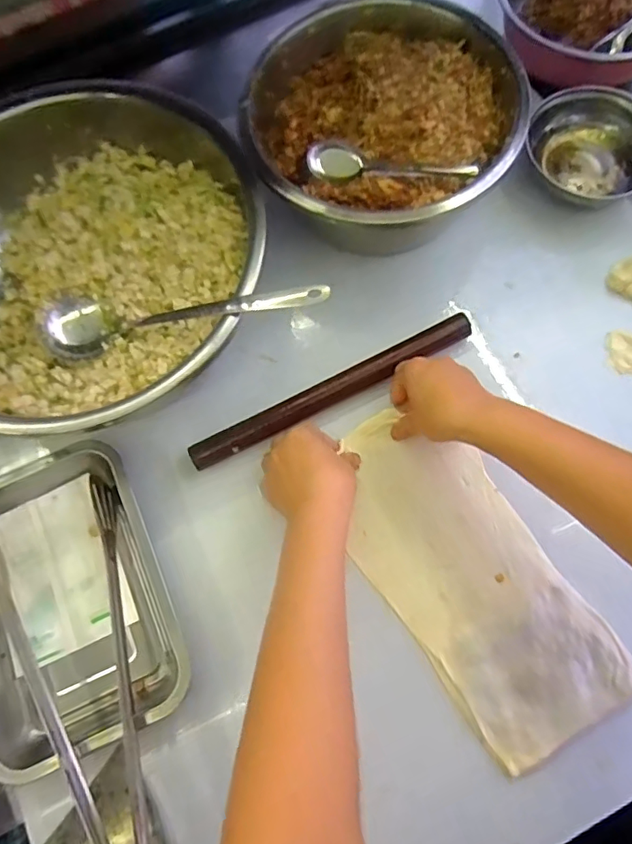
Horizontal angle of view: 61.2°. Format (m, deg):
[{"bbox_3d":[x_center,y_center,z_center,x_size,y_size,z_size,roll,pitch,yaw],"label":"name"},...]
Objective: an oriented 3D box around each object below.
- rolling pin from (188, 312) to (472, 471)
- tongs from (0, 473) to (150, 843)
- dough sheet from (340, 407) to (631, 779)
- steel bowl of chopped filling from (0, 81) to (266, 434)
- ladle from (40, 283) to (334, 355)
[{"bbox_3d":[0.017,-0.032,0.527,0.299,0.021,0.025,-26,75,-6],"label":"rolling pin"},{"bbox_3d":[-0.210,0.214,0.451,0.129,0.046,0.318,-18,74,-4],"label":"tongs"},{"bbox_3d":[0.132,0.130,0.481,0.144,0.012,0.306,-32,72,-6],"label":"dough sheet"},{"bbox_3d":[-0.213,-0.135,0.521,0.321,0.131,0.327,0,74,1],"label":"steel bowl of chopped filling"},{"bbox_3d":[-0.118,-0.097,0.457,0.275,0.043,0.051,-2,66,26],"label":"ladle"}]

